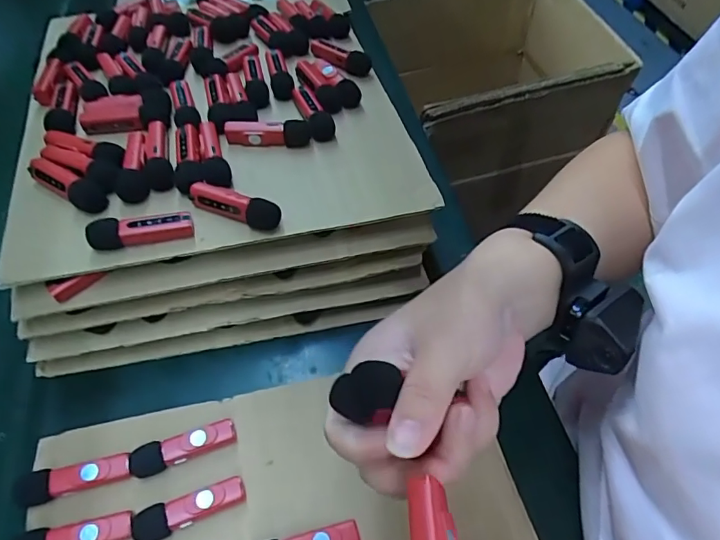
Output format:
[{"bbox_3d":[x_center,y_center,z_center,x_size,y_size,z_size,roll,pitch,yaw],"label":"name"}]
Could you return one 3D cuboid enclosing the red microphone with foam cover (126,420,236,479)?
[{"bbox_3d":[-0.114,0.115,0.324,0.066,0.016,0.019,-16,56,-15],"label":"red microphone with foam cover"}]

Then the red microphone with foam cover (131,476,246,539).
[{"bbox_3d":[-0.103,0.145,0.303,0.064,0.017,0.019,-17,56,-16],"label":"red microphone with foam cover"}]

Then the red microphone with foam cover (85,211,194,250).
[{"bbox_3d":[-0.142,-0.026,0.324,0.063,0.014,0.015,-14,54,-7],"label":"red microphone with foam cover"}]

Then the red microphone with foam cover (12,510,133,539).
[{"bbox_3d":[-0.165,0.156,0.290,0.063,0.014,0.019,-10,55,-11],"label":"red microphone with foam cover"}]

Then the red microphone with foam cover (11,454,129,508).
[{"bbox_3d":[-0.179,0.130,0.310,0.068,0.015,0.018,-9,55,-10],"label":"red microphone with foam cover"}]

